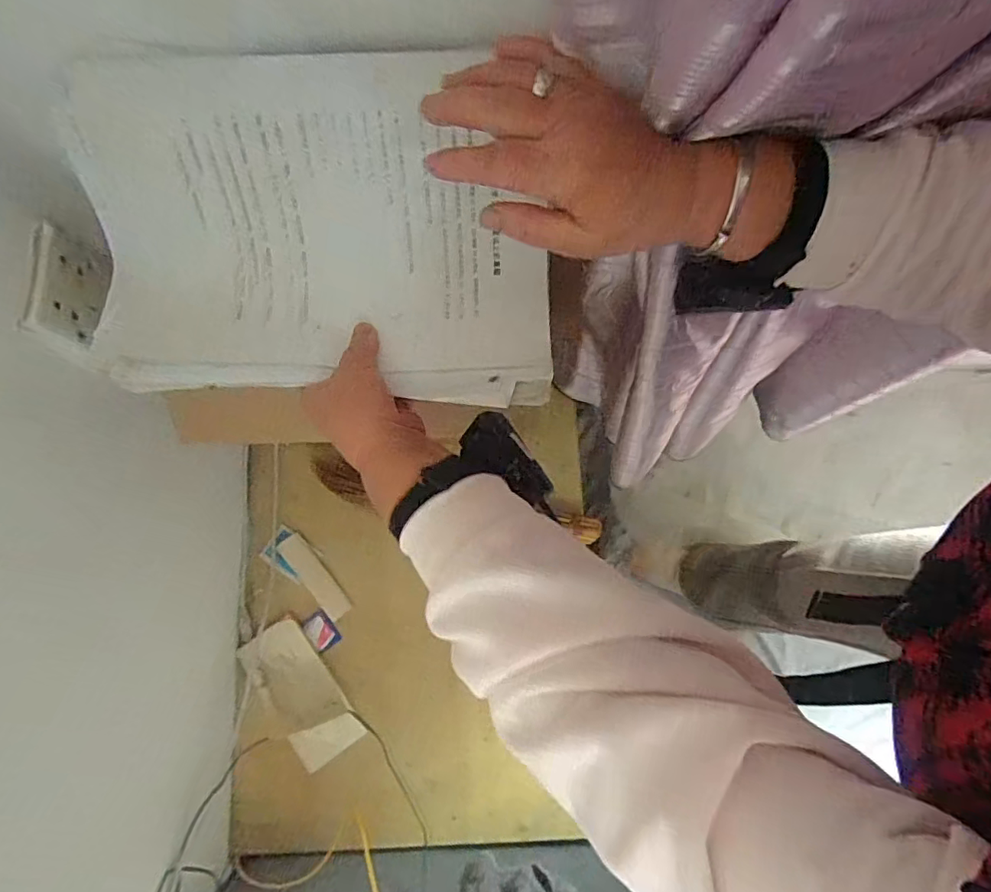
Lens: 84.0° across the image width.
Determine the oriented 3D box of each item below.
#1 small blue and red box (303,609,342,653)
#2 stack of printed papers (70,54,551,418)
[{"bbox_3d":[-0.207,0.221,0.654,0.031,0.006,0.044,-39,81,-7],"label":"small blue and red box"},{"bbox_3d":[-0.113,-0.132,0.357,0.299,0.042,0.208,-1,103,-1],"label":"stack of printed papers"}]

